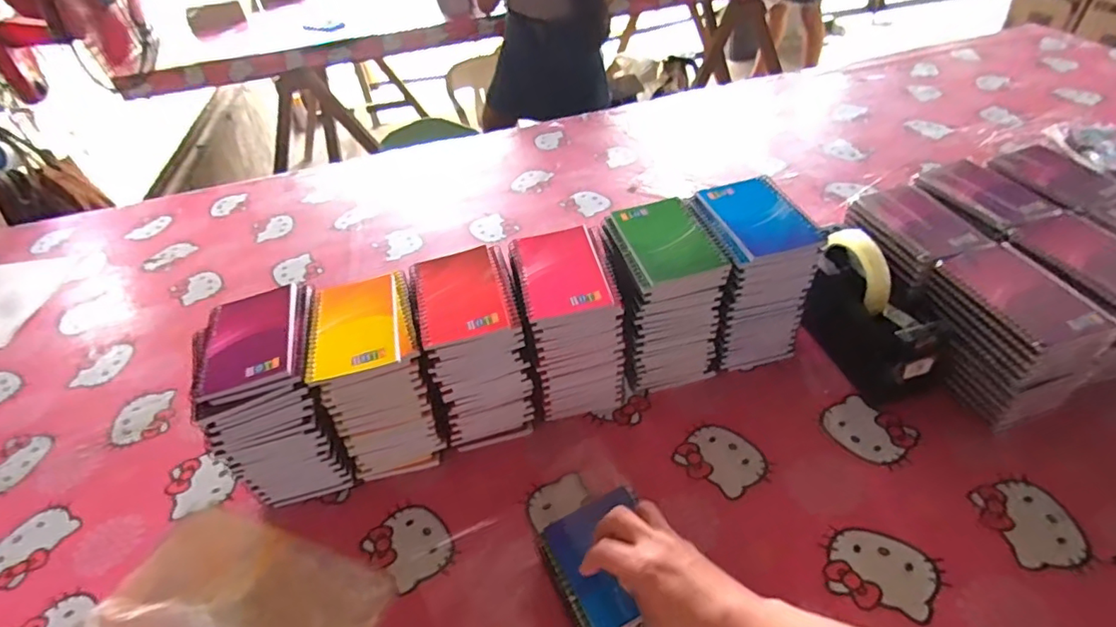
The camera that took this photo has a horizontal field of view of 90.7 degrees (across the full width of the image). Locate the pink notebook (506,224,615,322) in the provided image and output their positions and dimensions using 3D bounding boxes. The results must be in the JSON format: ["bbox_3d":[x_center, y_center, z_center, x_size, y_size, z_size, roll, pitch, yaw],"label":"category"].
[{"bbox_3d":[0.000,-0.044,0.561,0.086,0.007,0.125,-11,44,-4],"label":"pink notebook"}]

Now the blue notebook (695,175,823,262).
[{"bbox_3d":[0.212,-0.107,0.587,0.088,0.008,0.129,-13,44,-6],"label":"blue notebook"}]

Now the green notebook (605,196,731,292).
[{"bbox_3d":[0.110,-0.078,0.574,0.093,0.017,0.120,-18,49,-1],"label":"green notebook"}]

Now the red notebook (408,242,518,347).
[{"bbox_3d":[-0.095,-0.023,0.551,0.095,0.011,0.126,-17,44,-9],"label":"red notebook"}]

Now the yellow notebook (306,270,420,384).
[{"bbox_3d":[-0.191,0.006,0.537,0.097,0.009,0.130,-15,44,-8],"label":"yellow notebook"}]

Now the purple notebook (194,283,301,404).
[{"bbox_3d":[-0.298,0.022,0.532,0.087,0.010,0.138,-17,45,-10],"label":"purple notebook"}]

